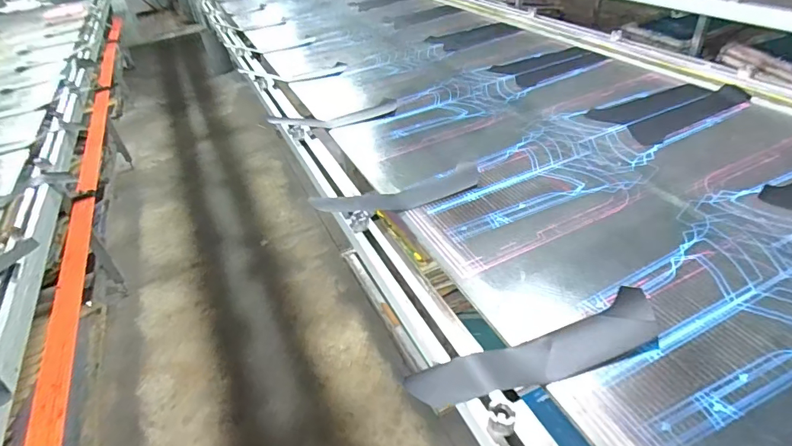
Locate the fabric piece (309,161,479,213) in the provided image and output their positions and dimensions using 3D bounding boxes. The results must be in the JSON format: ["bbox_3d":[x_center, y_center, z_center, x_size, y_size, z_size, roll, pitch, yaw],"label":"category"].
[{"bbox_3d":[0.019,-0.073,1.004,0.400,0.048,0.099,-20,43,-15],"label":"fabric piece"}]

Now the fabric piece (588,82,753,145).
[{"bbox_3d":[0.777,-0.336,1.250,0.430,0.015,0.217,-22,44,-17],"label":"fabric piece"}]

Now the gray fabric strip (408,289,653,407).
[{"bbox_3d":[0.229,0.196,0.669,0.419,0.022,0.091,-17,42,-12],"label":"gray fabric strip"}]

